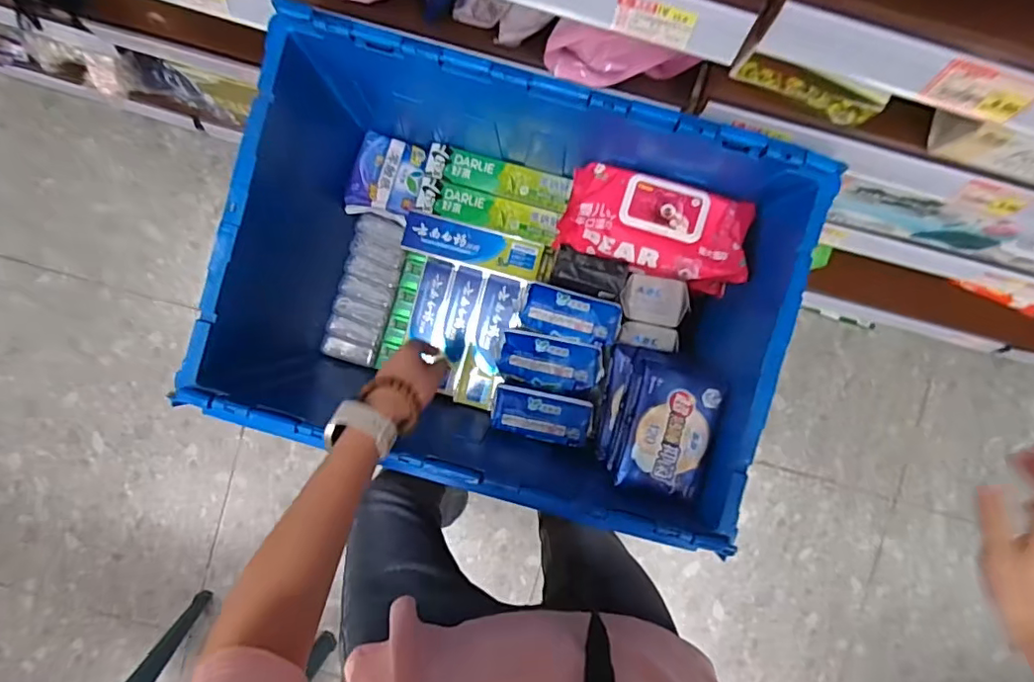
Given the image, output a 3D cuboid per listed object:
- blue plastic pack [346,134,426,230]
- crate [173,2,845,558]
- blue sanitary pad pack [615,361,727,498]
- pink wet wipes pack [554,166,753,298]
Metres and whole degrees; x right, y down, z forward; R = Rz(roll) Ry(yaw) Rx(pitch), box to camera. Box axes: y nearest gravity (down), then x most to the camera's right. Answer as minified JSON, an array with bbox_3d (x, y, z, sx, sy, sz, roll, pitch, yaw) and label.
[{"bbox_3d":[-0.178,-0.224,0.778,0.097,0.036,0.109,17,92,0],"label":"blue plastic pack"},{"bbox_3d":[-0.006,-0.052,0.693,0.595,0.312,0.450,16,92,0],"label":"crate"},{"bbox_3d":[0.173,0.098,0.624,0.091,0.027,0.139,13,92,0],"label":"blue sanitary pad pack"},{"bbox_3d":[0.164,-0.135,0.666,0.212,0.062,0.110,17,92,0],"label":"pink wet wipes pack"}]

